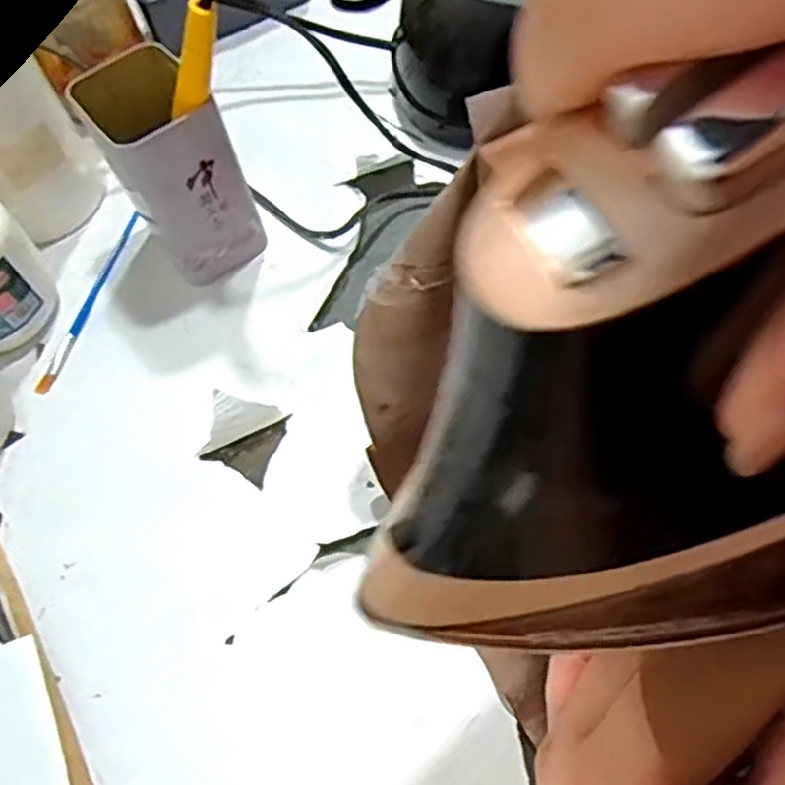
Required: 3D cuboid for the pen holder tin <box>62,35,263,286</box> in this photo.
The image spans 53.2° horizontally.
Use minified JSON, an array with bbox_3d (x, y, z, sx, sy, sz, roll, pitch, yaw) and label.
[{"bbox_3d":[-0.129,-0.130,0.463,0.065,0.110,0.083,-35,62,-14],"label":"pen holder tin"}]

